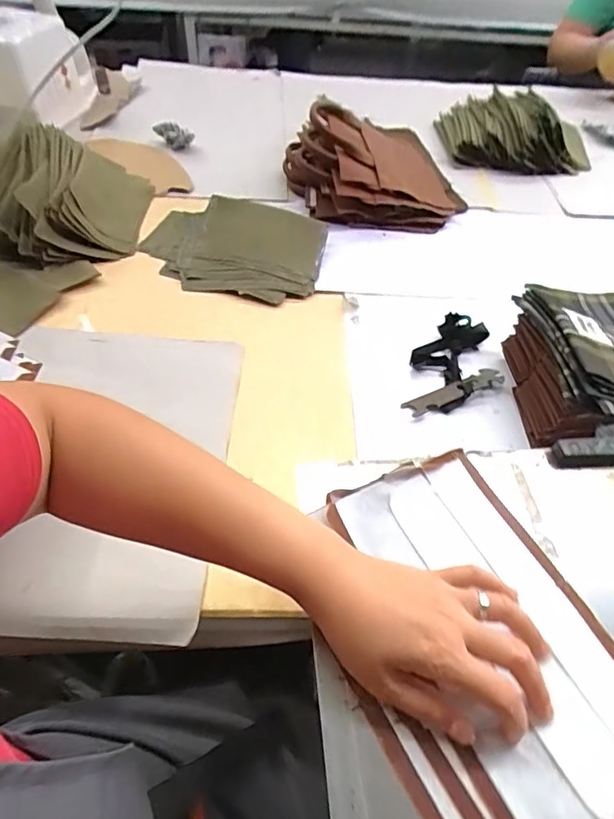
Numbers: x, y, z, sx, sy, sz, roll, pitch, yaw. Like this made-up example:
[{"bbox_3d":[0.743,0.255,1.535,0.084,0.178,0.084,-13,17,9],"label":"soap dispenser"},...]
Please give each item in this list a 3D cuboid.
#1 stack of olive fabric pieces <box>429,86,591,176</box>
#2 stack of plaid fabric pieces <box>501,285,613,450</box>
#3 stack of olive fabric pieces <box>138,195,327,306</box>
[{"bbox_3d":[0.419,-0.571,1.009,0.275,0.084,0.242,-4,52,-7],"label":"stack of olive fabric pieces"},{"bbox_3d":[0.328,-0.044,0.565,0.165,0.122,0.231,4,52,-1],"label":"stack of plaid fabric pieces"},{"bbox_3d":[-0.114,-0.245,0.746,0.273,0.050,0.186,11,52,5],"label":"stack of olive fabric pieces"}]

